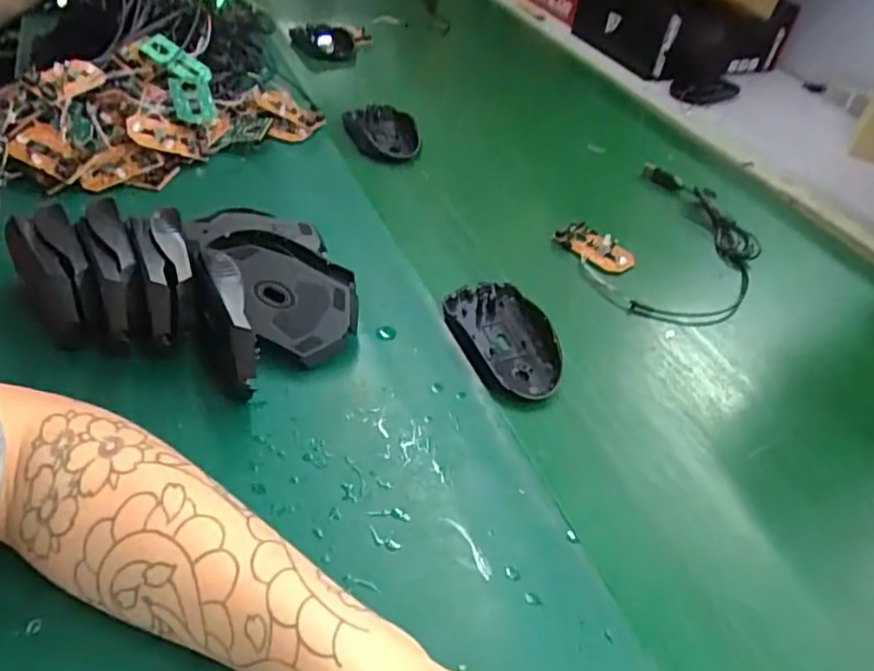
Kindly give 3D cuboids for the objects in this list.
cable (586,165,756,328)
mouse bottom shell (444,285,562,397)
[{"bbox_3d":[0.214,-0.086,0.548,0.122,0.017,0.226,23,45,18],"label":"cable"},{"bbox_3d":[0.047,0.002,0.444,0.066,0.018,0.101,-9,45,-16],"label":"mouse bottom shell"}]

